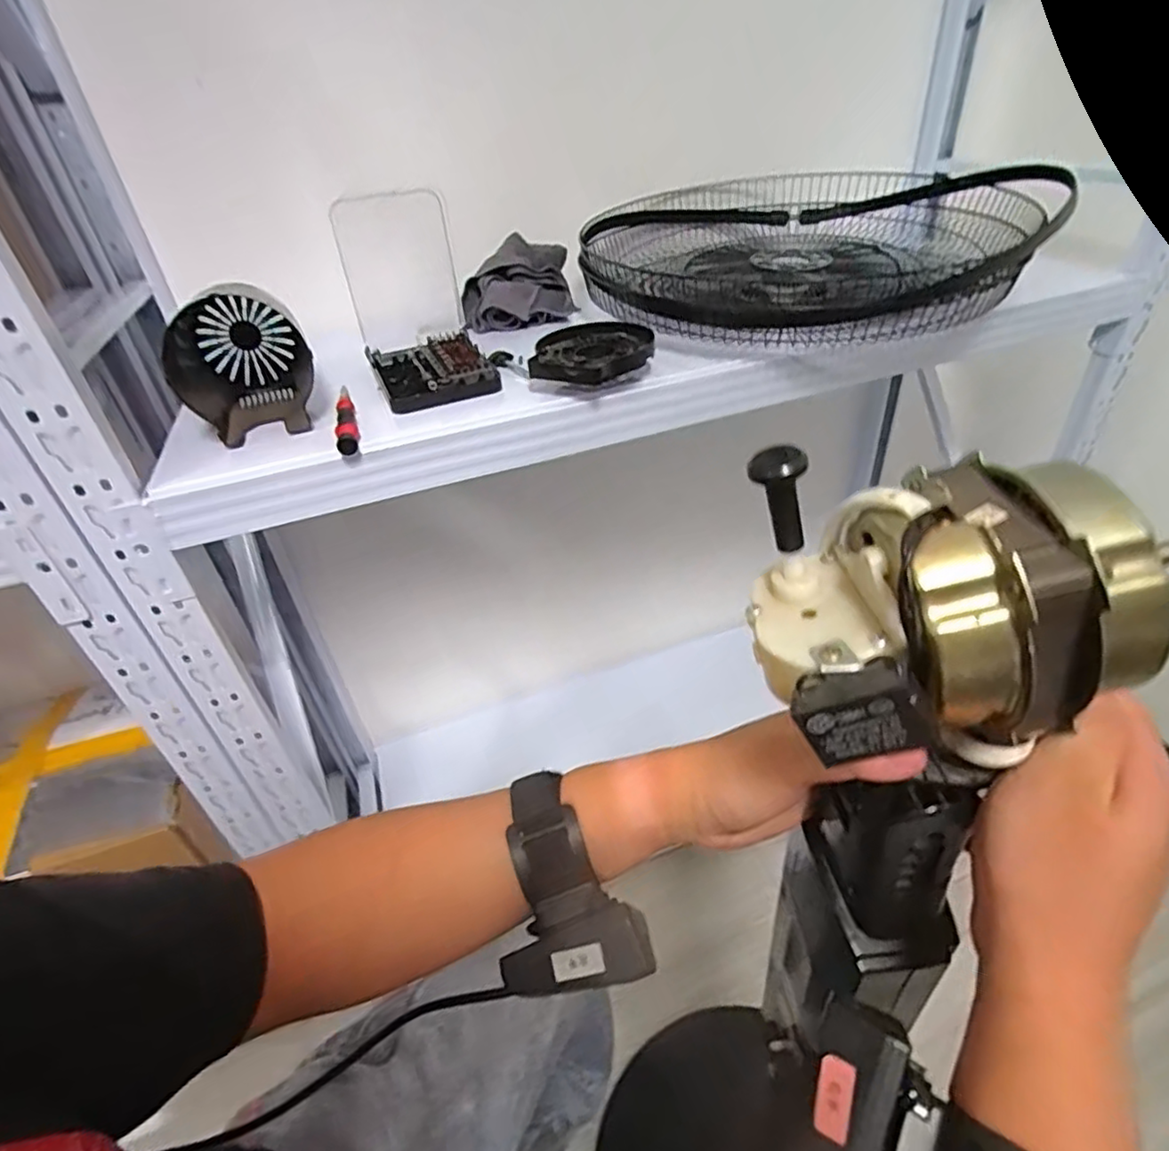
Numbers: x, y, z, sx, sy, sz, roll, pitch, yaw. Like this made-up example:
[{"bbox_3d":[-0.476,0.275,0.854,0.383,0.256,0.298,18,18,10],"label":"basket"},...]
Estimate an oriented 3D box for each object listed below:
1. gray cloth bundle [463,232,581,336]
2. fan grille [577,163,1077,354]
[{"bbox_3d":[-0.088,-0.372,0.815,0.147,0.074,0.120,-11,37,-5],"label":"gray cloth bundle"},{"bbox_3d":[0.252,-0.411,0.798,0.491,0.095,0.530,5,39,15],"label":"fan grille"}]

